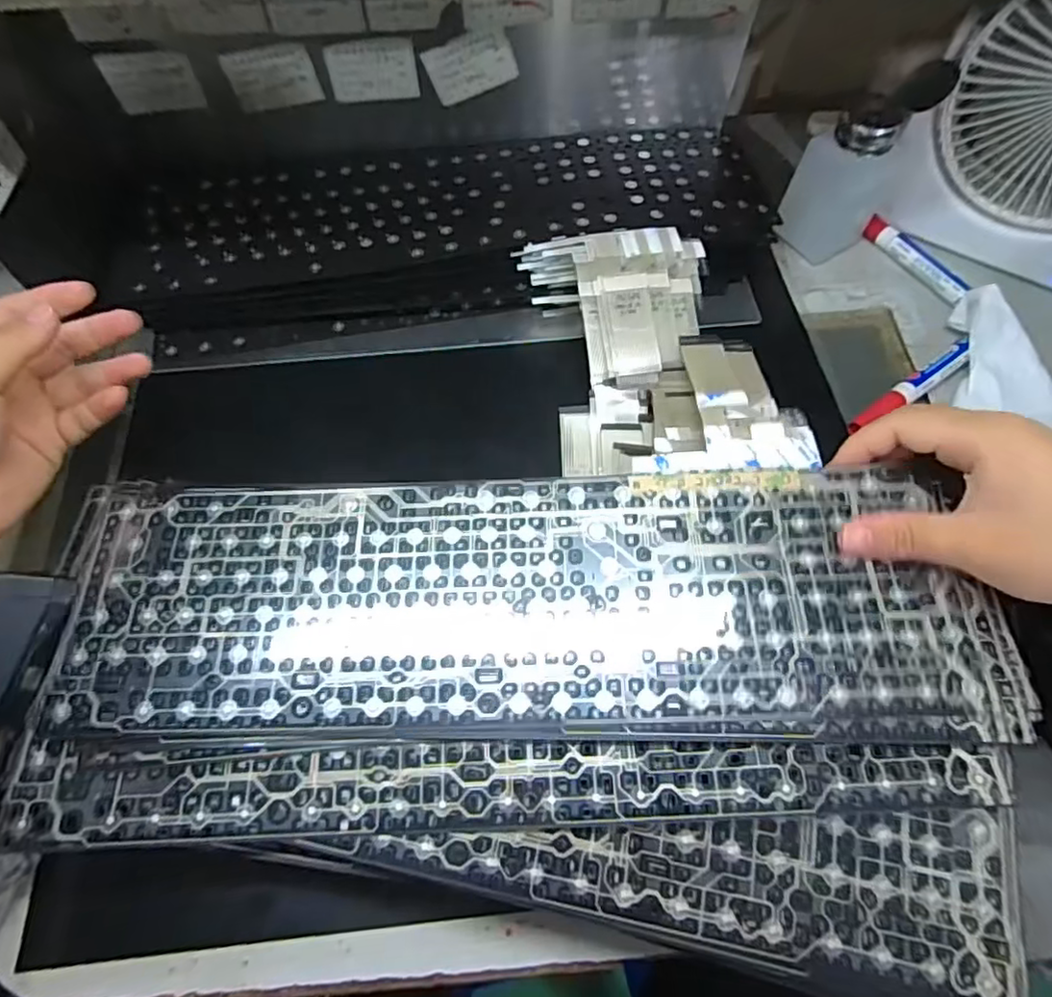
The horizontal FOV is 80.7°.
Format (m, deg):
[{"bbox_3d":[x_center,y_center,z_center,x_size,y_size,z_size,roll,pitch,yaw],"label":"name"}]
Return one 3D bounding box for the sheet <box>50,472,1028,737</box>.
[{"bbox_3d":[-0.007,0.048,0.299,0.432,0.005,0.126,0,65,3],"label":"sheet"}]

